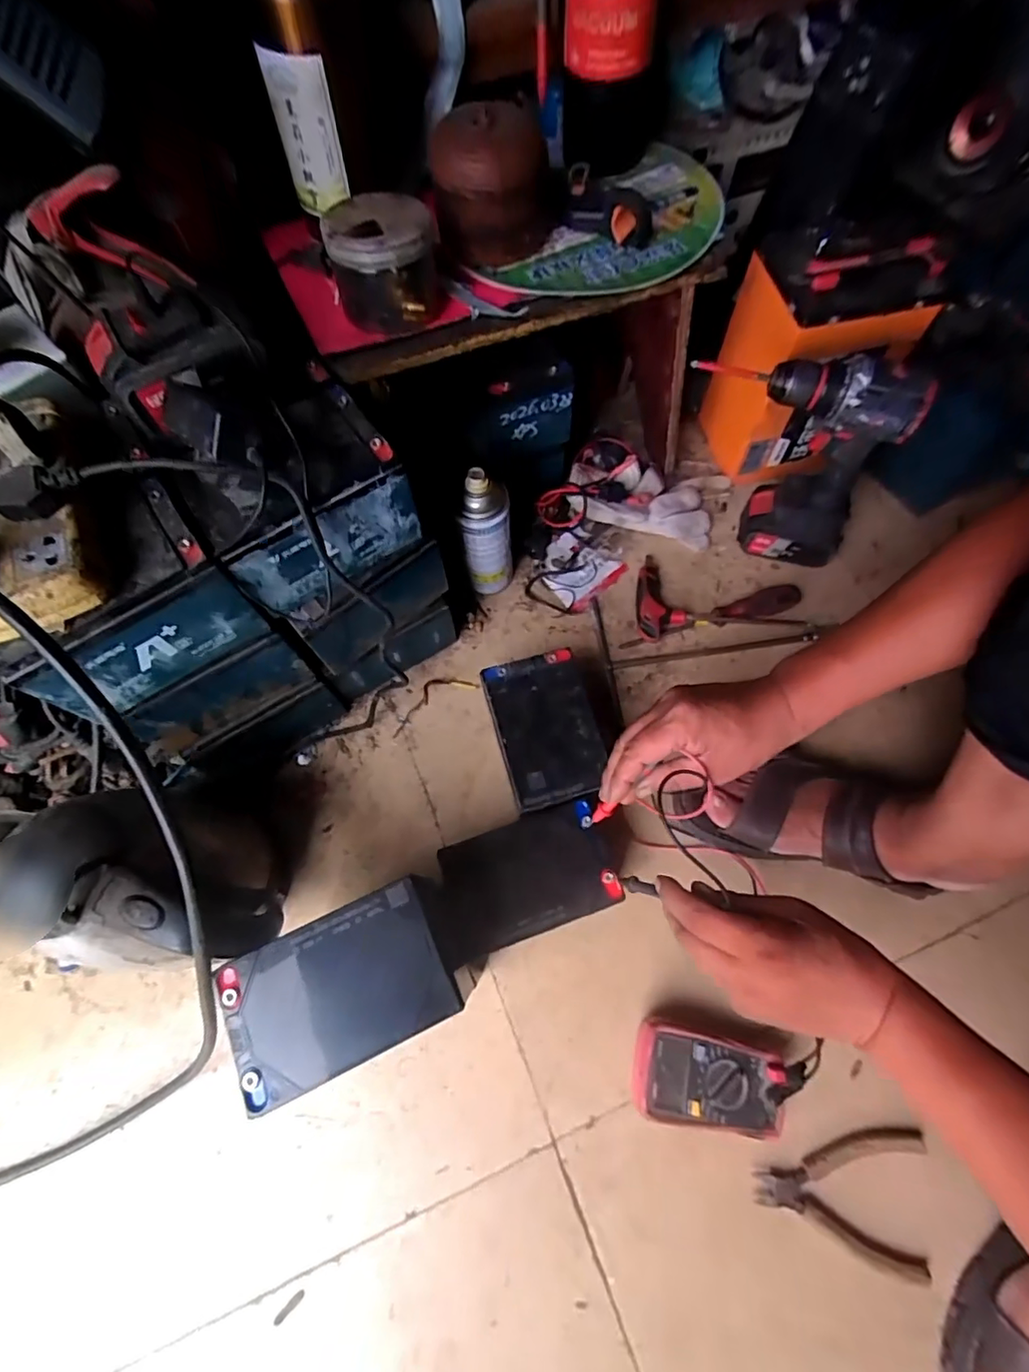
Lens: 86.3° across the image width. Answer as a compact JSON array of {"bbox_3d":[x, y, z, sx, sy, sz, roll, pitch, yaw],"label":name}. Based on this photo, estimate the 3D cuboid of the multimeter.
[{"bbox_3d":[0.171,0.352,0.497,0.129,0.047,0.074,10,69,6],"label":"multimeter"}]

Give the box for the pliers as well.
[{"bbox_3d":[0.286,0.438,0.486,0.140,0.014,0.103,10,69,6],"label":"pliers"}]

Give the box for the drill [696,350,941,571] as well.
[{"bbox_3d":[0.293,-0.252,0.622,0.215,0.251,0.071,10,69,6],"label":"drill"}]

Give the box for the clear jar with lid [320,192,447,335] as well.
[{"bbox_3d":[-0.103,-0.342,0.448,0.085,0.071,0.072,-11,69,-4],"label":"clear jar with lid"}]

